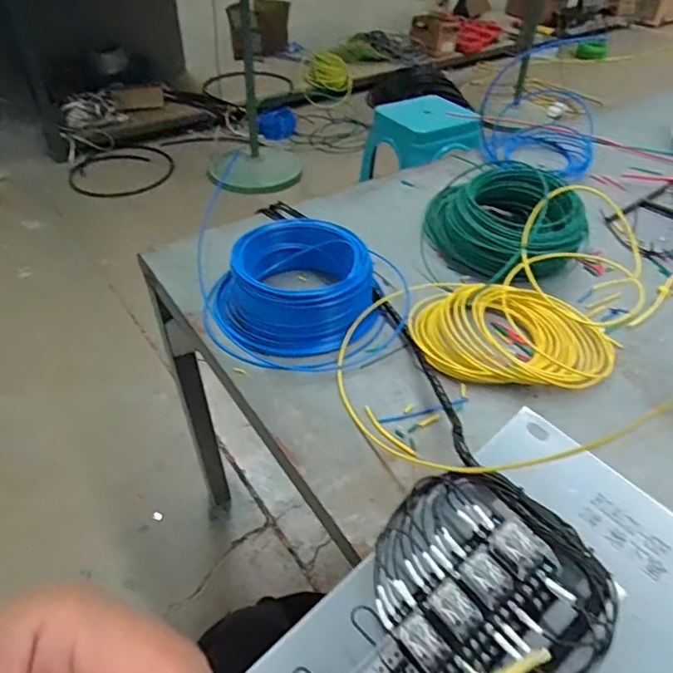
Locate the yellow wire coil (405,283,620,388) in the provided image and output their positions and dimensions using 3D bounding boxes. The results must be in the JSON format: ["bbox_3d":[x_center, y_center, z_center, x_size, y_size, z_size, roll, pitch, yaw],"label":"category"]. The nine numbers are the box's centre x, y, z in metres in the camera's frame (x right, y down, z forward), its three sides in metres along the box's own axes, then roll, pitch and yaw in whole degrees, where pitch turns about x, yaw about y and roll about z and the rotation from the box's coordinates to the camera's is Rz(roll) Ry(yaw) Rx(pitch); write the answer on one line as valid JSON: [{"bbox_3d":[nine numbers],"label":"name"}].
[{"bbox_3d":[0.206,-0.006,0.643,0.230,0.040,0.145,-1,44,0],"label":"yellow wire coil"}]

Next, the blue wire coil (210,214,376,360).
[{"bbox_3d":[-0.055,-0.064,0.689,0.202,0.080,0.159,-10,45,-9],"label":"blue wire coil"}]

